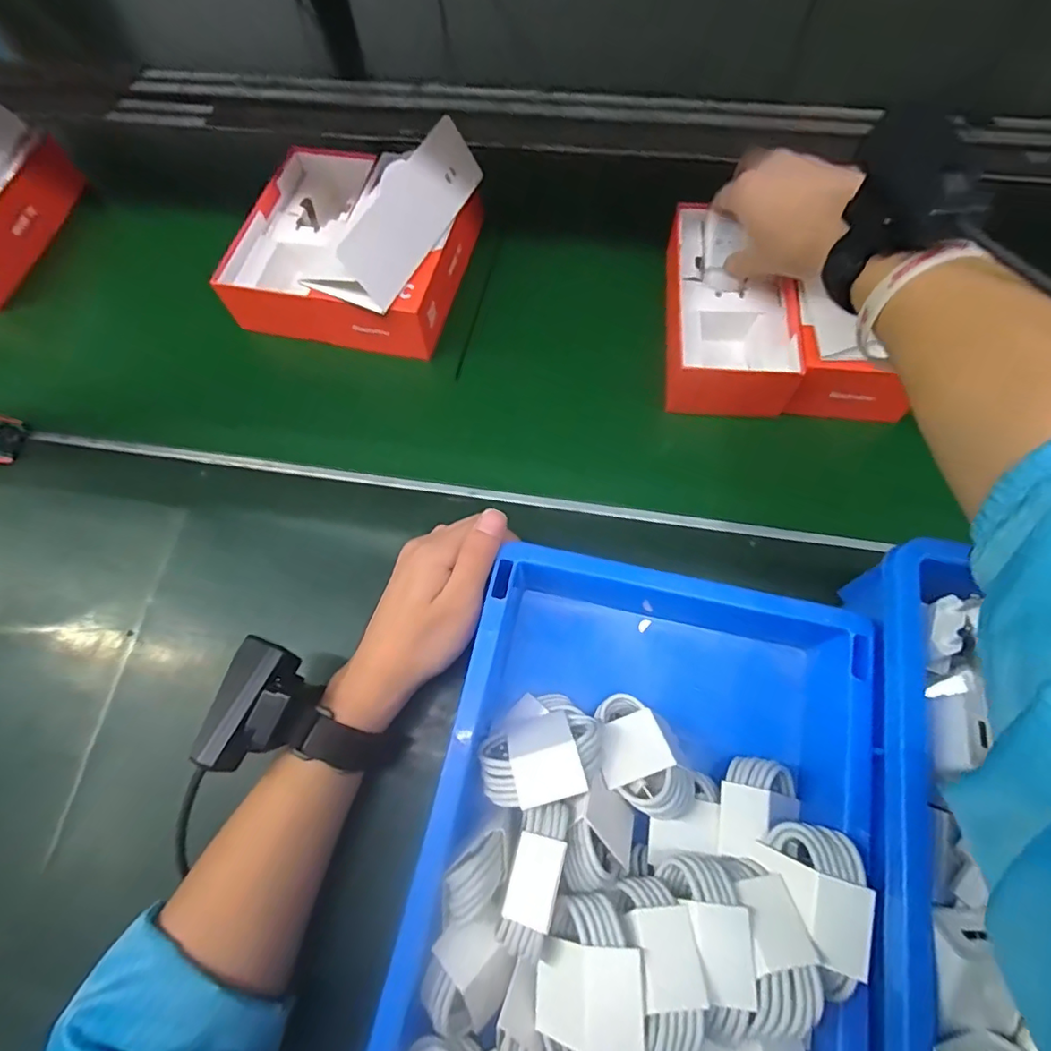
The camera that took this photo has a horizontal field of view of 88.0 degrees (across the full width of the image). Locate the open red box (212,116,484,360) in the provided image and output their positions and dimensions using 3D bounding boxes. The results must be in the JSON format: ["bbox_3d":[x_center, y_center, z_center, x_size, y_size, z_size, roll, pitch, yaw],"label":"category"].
[{"bbox_3d":[-0.152,-0.250,0.467,0.184,0.106,0.173,14,68,9],"label":"open red box"}]

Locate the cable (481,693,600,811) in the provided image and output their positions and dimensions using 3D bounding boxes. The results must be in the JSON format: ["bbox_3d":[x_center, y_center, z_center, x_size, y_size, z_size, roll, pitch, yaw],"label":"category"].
[{"bbox_3d":[0.009,0.123,0.300,0.065,0.026,0.065,-15,16,4],"label":"cable"}]

